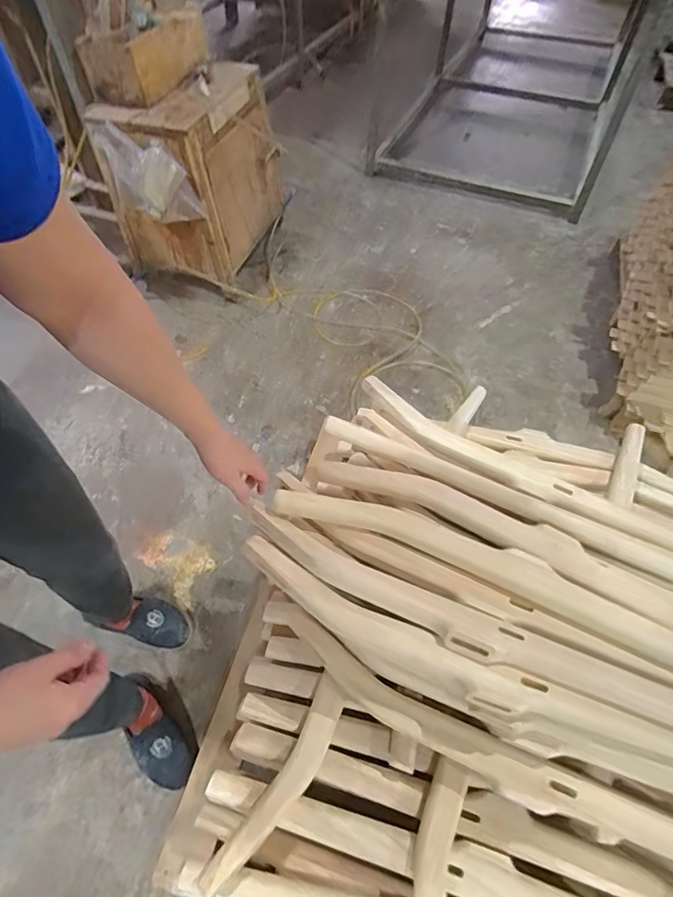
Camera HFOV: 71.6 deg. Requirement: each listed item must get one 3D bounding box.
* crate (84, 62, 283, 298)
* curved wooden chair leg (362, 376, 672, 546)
[{"bbox_3d":[-0.426,-0.873,1.509,0.282,0.478,0.549,19,57,12],"label":"crate"},{"bbox_3d":[0.379,0.059,0.851,0.786,0.044,0.110,26,59,17],"label":"curved wooden chair leg"}]

